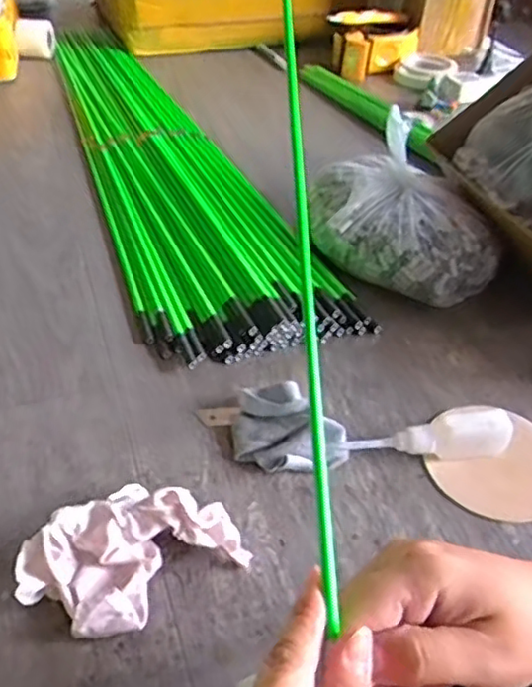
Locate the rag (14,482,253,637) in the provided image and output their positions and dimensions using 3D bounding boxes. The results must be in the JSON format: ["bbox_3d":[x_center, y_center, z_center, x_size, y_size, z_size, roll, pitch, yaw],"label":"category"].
[{"bbox_3d":[-0.084,0.126,0.400,0.125,0.043,0.089,-31,52,-32],"label":"rag"}]

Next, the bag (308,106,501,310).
[{"bbox_3d":[0.133,-0.138,0.641,0.201,0.134,0.107,29,48,26],"label":"bag"}]

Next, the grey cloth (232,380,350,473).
[{"bbox_3d":[0.015,0.060,0.492,0.078,0.029,0.075,-4,42,-7],"label":"grey cloth"}]

